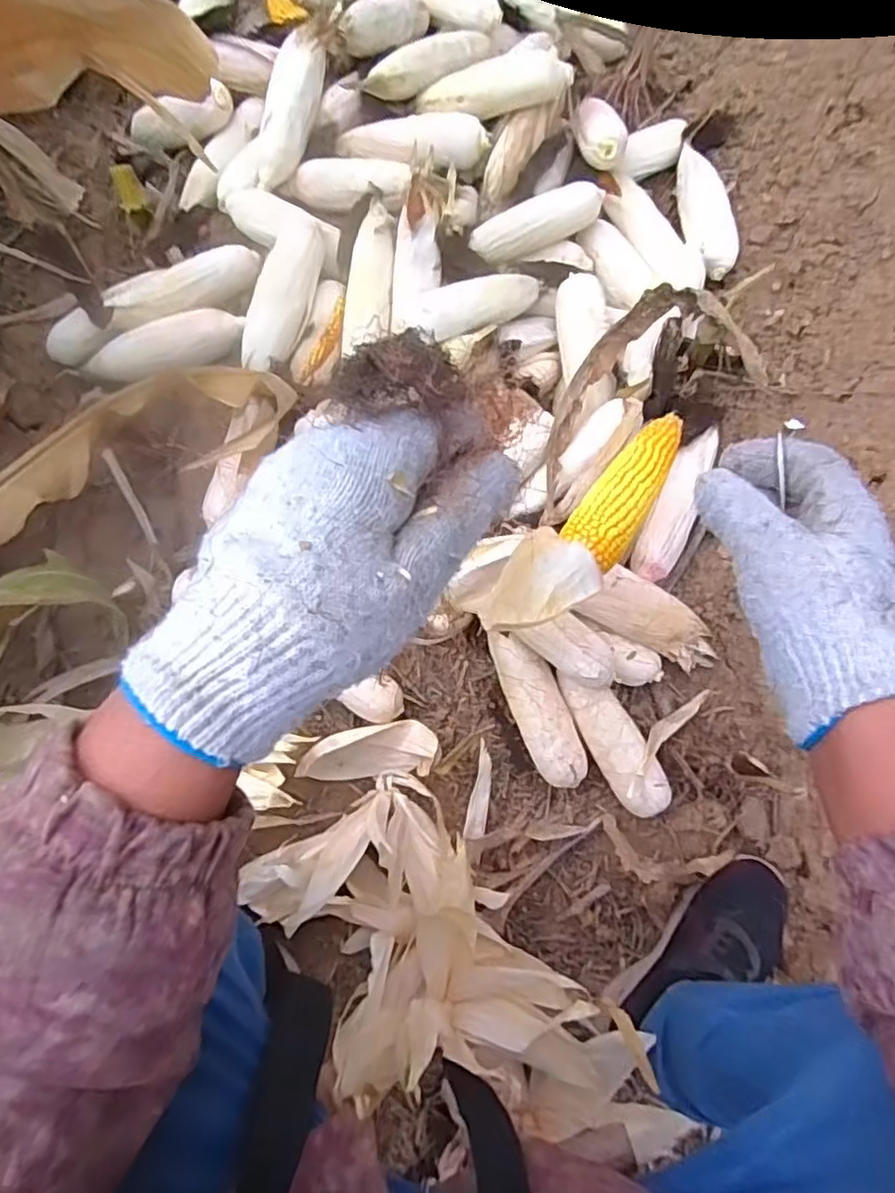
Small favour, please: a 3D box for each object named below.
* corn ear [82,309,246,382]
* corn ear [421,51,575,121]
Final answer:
[{"bbox_3d":[-0.366,-0.315,0.823,0.206,0.043,0.064,-15,76,-4],"label":"corn ear"},{"bbox_3d":[0.059,-0.657,0.829,0.200,0.042,0.058,1,75,15],"label":"corn ear"}]

